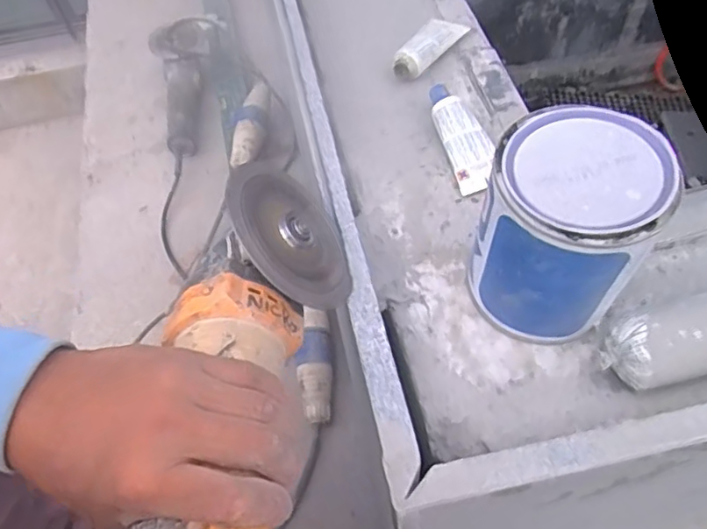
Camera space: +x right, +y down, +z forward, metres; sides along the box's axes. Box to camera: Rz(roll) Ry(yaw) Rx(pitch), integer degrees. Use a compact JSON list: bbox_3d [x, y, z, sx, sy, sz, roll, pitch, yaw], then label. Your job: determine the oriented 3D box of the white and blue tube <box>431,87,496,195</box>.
[{"bbox_3d":[0.091,-0.110,0.498,0.034,0.020,0.109,-13,57,-4],"label":"white and blue tube"}]

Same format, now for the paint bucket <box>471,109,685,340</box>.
[{"bbox_3d":[0.131,-0.019,0.374,0.093,0.125,0.092,-2,57,3],"label":"paint bucket"}]

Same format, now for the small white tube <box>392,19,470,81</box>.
[{"bbox_3d":[0.075,-0.215,0.571,0.035,0.024,0.097,25,62,19],"label":"small white tube"}]

